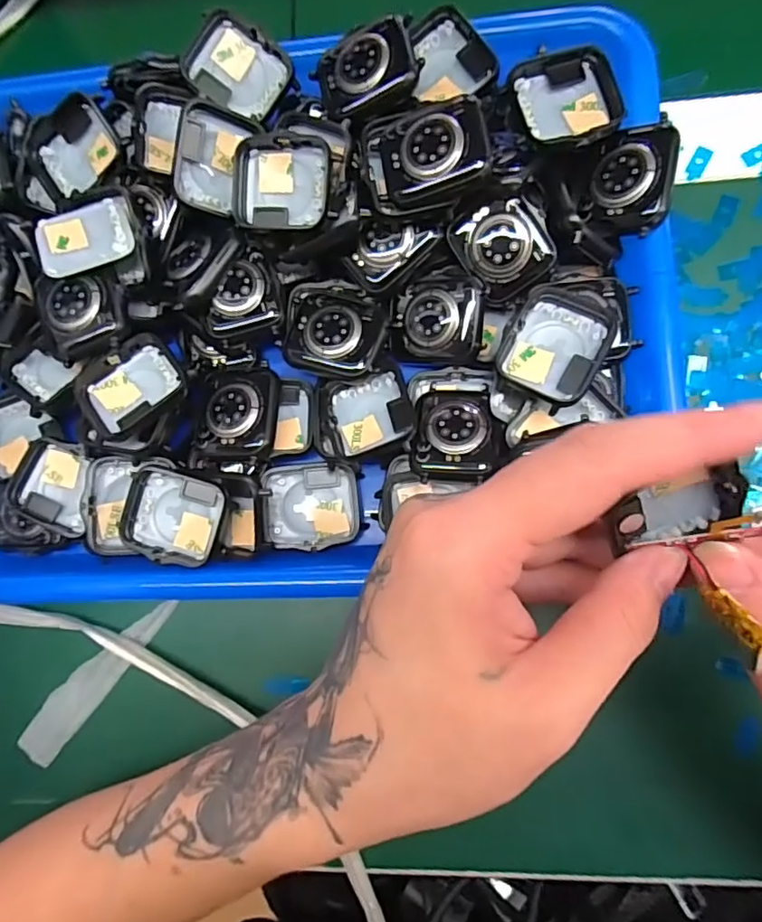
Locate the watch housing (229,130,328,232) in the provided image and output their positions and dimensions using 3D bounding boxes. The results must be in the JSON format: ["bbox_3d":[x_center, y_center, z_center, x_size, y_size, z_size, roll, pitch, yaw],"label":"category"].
[{"bbox_3d":[-0.041,-0.117,0.239,0.042,0.011,0.037,12,104,15],"label":"watch housing"}]

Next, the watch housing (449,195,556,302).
[{"bbox_3d":[0.051,-0.091,0.237,0.036,0.011,0.040,-23,99,16],"label":"watch housing"}]

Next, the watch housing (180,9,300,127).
[{"bbox_3d":[-0.063,-0.174,0.253,0.044,0.010,0.034,27,93,-15],"label":"watch housing"}]

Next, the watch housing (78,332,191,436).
[{"bbox_3d":[-0.106,-0.033,0.242,0.041,0.011,0.032,-38,81,0],"label":"watch housing"}]

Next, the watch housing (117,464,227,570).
[{"bbox_3d":[-0.088,0.025,0.246,0.042,0.011,0.037,12,85,7],"label":"watch housing"}]

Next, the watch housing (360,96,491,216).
[{"bbox_3d":[0.018,-0.122,0.227,0.050,0.013,0.038,-4,90,24],"label":"watch housing"}]

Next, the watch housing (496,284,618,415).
[{"bbox_3d":[0.071,-0.048,0.228,0.037,0.009,0.051,22,86,8],"label":"watch housing"}]

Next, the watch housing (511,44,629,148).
[{"bbox_3d":[0.077,-0.148,0.233,0.044,0.012,0.040,-14,82,4],"label":"watch housing"}]

